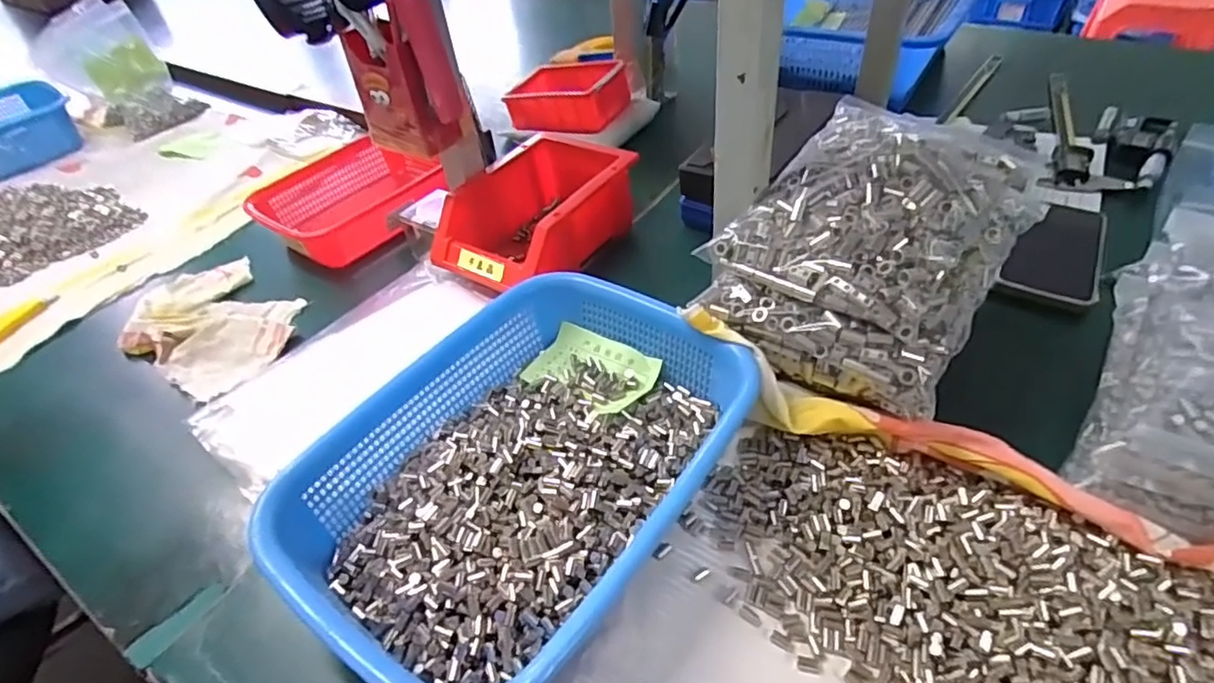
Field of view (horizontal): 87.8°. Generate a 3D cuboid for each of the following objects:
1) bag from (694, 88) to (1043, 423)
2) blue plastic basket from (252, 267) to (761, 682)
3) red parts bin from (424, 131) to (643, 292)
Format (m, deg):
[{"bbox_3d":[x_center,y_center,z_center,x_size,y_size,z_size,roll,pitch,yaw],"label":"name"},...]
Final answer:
[{"bbox_3d":[0.193,-0.071,0.456,0.163,0.103,0.235,25,54,29],"label":"bag"},{"bbox_3d":[-0.050,0.079,0.403,0.208,0.076,0.282,25,51,29],"label":"blue plastic basket"},{"bbox_3d":[-0.062,-0.129,0.619,0.133,0.074,0.201,25,52,29],"label":"red parts bin"}]

